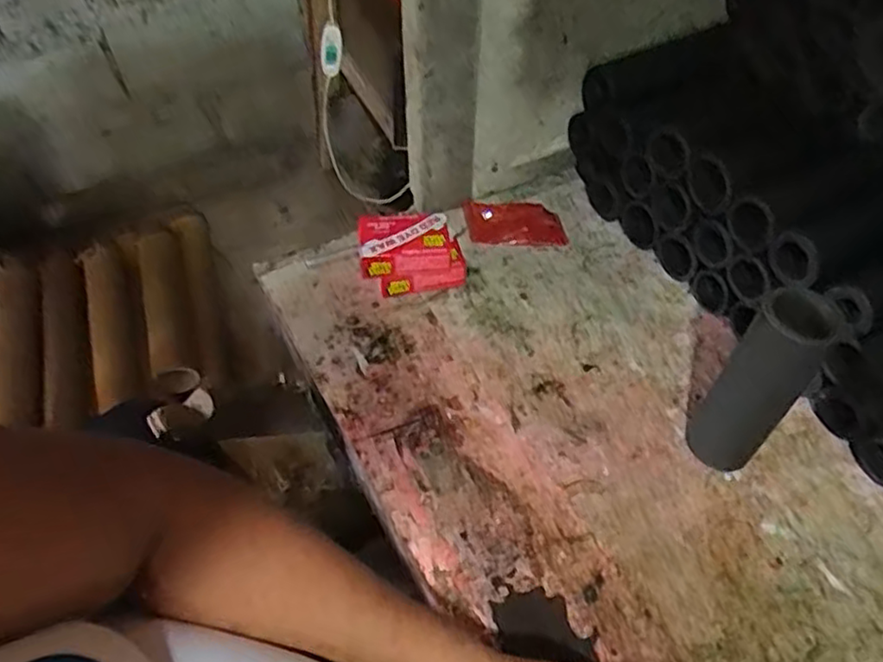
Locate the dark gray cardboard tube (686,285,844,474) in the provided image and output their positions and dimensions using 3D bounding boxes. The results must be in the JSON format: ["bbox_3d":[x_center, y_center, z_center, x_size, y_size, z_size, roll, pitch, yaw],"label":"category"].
[{"bbox_3d":[0.252,0.049,0.548,0.057,0.188,0.058,36,58,24],"label":"dark gray cardboard tube"}]

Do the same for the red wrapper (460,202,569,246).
[{"bbox_3d":[0.087,-0.127,0.794,0.114,0.015,0.059,-2,51,-5],"label":"red wrapper"}]

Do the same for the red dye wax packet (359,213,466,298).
[{"bbox_3d":[-0.032,-0.081,0.714,0.110,0.063,0.067,-10,52,-11],"label":"red dye wax packet"}]

